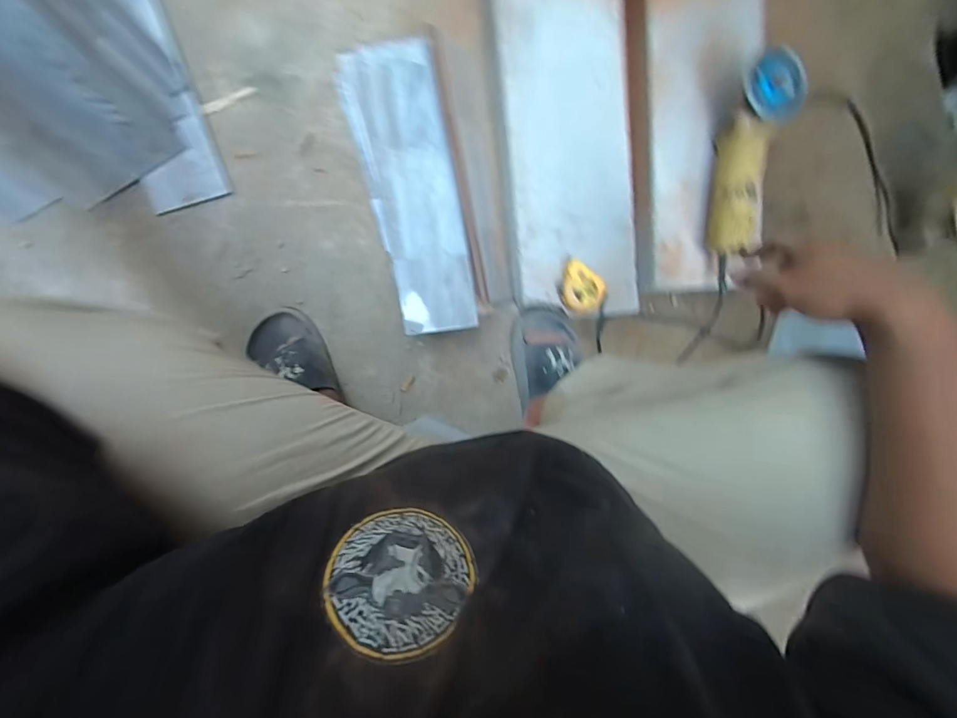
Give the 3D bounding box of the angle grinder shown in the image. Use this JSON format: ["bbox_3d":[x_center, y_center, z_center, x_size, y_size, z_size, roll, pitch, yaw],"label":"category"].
[{"bbox_3d":[0.426,-0.306,0.634,0.102,0.070,0.277,8,103,-9],"label":"angle grinder"}]

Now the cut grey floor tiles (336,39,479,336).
[{"bbox_3d":[-0.107,-0.261,0.652,0.136,0.083,0.434,-12,97,-7],"label":"cut grey floor tiles"}]

